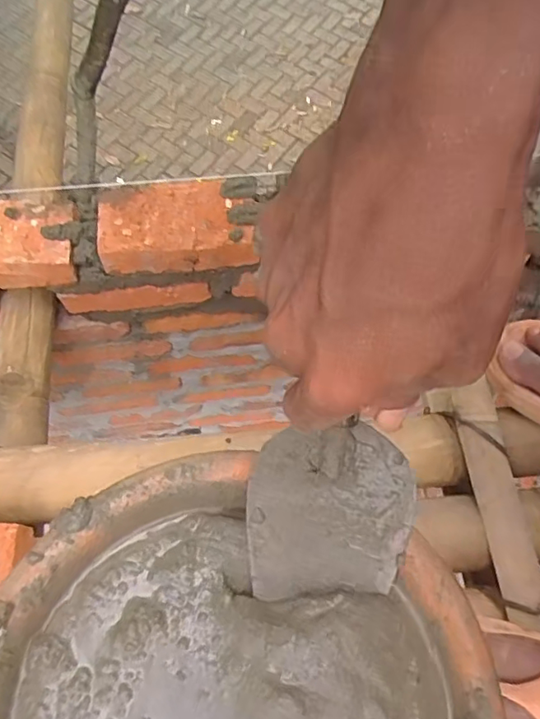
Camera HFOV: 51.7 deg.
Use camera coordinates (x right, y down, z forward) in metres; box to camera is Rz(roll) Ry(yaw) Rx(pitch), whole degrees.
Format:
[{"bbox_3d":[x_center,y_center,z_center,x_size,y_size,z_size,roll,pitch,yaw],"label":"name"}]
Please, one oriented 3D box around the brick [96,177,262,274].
[{"bbox_3d":[-0.093,-0.134,0.559,0.147,0.042,0.080,-5,66,-4],"label":"brick"}]

